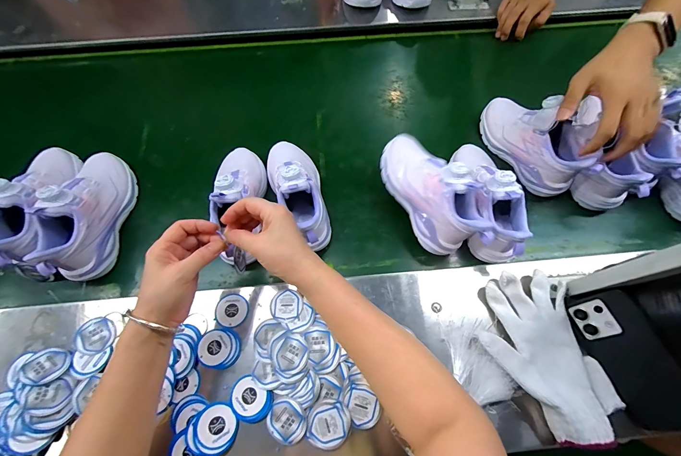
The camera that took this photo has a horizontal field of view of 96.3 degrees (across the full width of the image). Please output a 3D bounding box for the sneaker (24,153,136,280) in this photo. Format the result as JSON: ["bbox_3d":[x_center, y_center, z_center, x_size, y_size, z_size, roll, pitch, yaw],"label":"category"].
[{"bbox_3d":[-0.392,-0.029,0.466,0.073,0.110,0.209,2,71,1],"label":"sneaker"}]

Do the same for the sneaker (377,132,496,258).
[{"bbox_3d":[0.144,-0.057,0.475,0.097,0.093,0.204,-25,73,-8],"label":"sneaker"}]

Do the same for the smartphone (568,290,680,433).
[{"bbox_3d":[0.365,0.165,0.384,0.016,0.080,0.157,-3,61,-36],"label":"smartphone"}]

